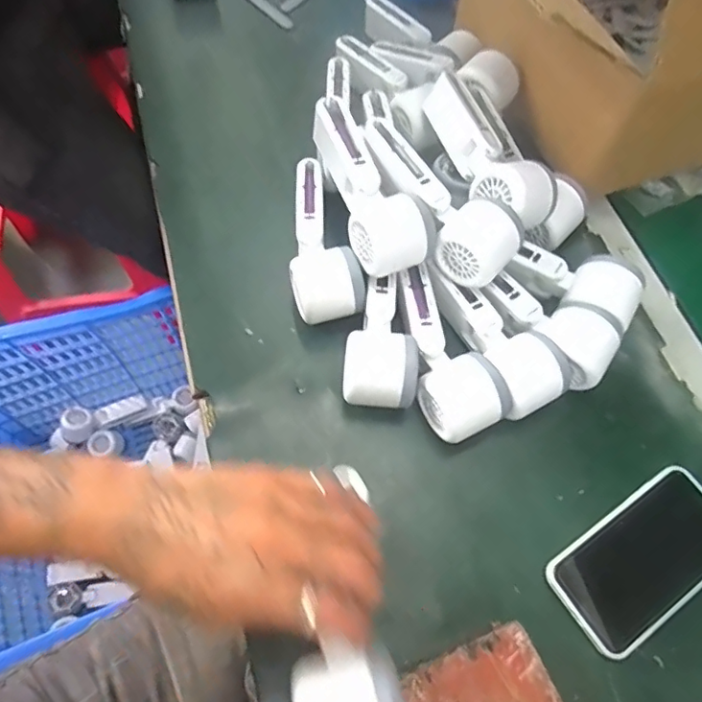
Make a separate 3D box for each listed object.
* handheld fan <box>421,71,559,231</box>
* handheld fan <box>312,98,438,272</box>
[{"bbox_3d":[0.124,-0.178,0.486,0.066,0.054,0.162,-14,65,-10],"label":"handheld fan"},{"bbox_3d":[0.011,-0.138,0.467,0.061,0.056,0.161,-21,66,-13],"label":"handheld fan"}]

